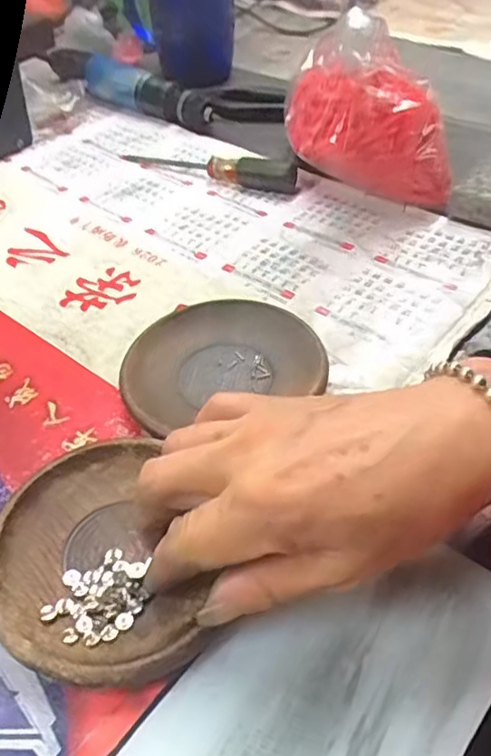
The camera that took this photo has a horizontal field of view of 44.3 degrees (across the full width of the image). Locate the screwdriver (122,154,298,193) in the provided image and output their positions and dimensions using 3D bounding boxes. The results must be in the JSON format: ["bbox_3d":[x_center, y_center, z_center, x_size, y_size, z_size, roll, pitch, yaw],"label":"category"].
[{"bbox_3d":[-0.034,-0.189,0.518,0.171,0.027,0.023,22,51,23],"label":"screwdriver"}]

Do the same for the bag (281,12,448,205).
[{"bbox_3d":[0.094,-0.207,0.460,0.123,0.124,0.102,2,46,6],"label":"bag"}]

